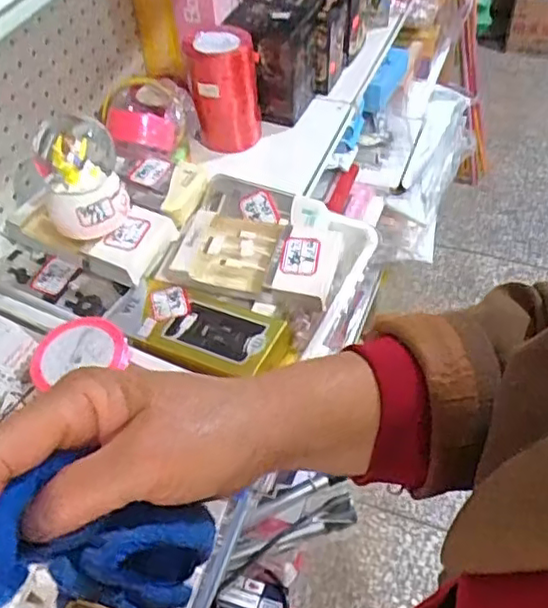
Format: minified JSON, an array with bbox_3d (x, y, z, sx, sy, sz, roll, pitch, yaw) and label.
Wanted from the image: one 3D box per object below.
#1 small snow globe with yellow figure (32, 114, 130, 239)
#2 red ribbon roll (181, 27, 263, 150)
[{"bbox_3d":[-0.194,-0.132,0.645,0.078,0.137,0.068,-19,50,-12],"label":"small snow globe with yellow figure"},{"bbox_3d":[-0.063,-0.276,0.845,0.086,0.142,0.077,-7,49,-2],"label":"red ribbon roll"}]

